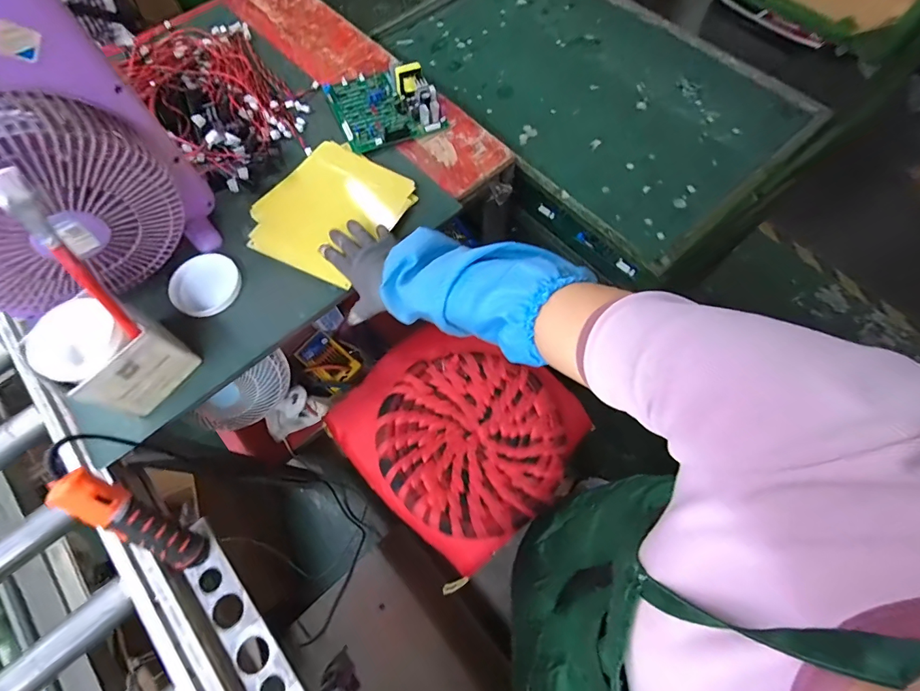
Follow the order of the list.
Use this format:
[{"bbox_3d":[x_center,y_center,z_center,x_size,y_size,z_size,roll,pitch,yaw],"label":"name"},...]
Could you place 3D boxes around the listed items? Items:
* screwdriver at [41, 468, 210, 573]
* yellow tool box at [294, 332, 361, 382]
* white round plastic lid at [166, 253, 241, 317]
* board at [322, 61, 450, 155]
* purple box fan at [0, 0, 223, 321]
[{"bbox_3d":[-0.379,0.210,0.486,0.048,0.195,0.038,-35,40,-12],"label":"screwdriver"},{"bbox_3d":[-0.313,0.029,0.973,0.149,0.021,0.083,36,74,14],"label":"yellow tool box"},{"bbox_3d":[-0.386,-0.094,0.625,0.109,0.010,0.096,26,70,13],"label":"white round plastic lid"},{"bbox_3d":[-0.138,-0.435,0.735,0.171,0.053,0.172,-27,68,-9],"label":"board"},{"bbox_3d":[-0.485,-0.171,0.472,0.312,0.324,0.118,-38,72,-12],"label":"purple box fan"}]

